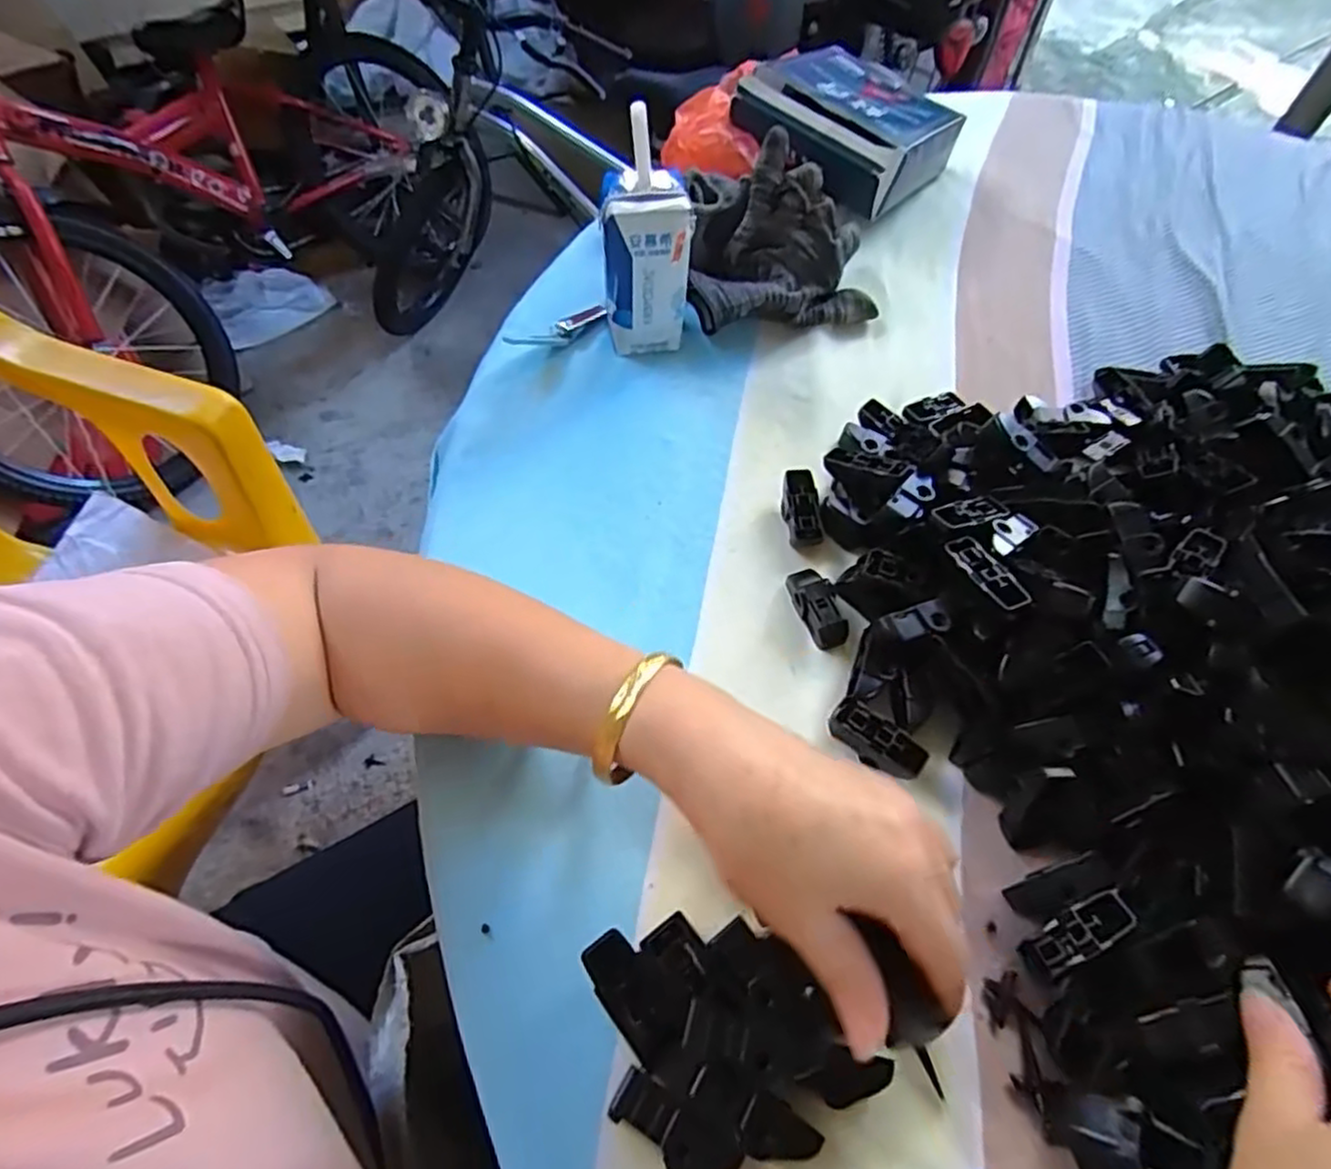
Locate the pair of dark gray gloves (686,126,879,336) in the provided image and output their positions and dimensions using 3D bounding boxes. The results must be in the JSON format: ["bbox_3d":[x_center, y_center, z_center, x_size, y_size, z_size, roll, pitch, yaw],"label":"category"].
[{"bbox_3d":[0.079,-0.231,0.488,0.128,0.083,0.085,-9,60,-10],"label":"pair of dark gray gloves"}]

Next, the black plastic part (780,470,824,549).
[{"bbox_3d":[0.078,-0.043,0.410,0.019,0.014,0.045,-3,73,-6],"label":"black plastic part"}]

